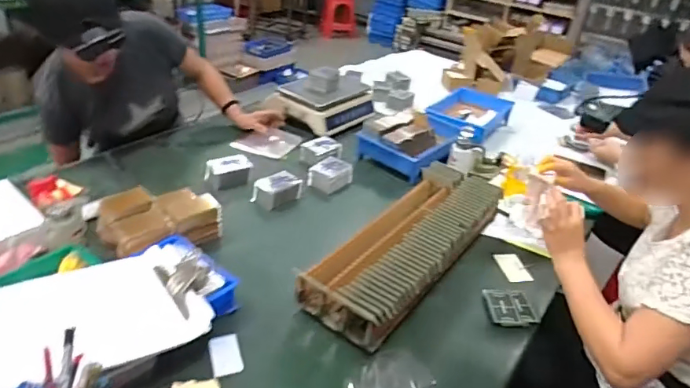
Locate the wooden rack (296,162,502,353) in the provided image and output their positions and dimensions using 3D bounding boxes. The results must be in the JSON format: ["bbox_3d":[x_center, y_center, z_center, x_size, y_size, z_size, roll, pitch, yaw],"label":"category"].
[{"bbox_3d":[0.139,0.099,1.004,0.201,0.127,0.525,25,37,27],"label":"wooden rack"}]

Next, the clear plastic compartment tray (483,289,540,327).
[{"bbox_3d":[0.327,0.222,0.950,0.092,0.009,0.100,4,32,-3],"label":"clear plastic compartment tray"}]

